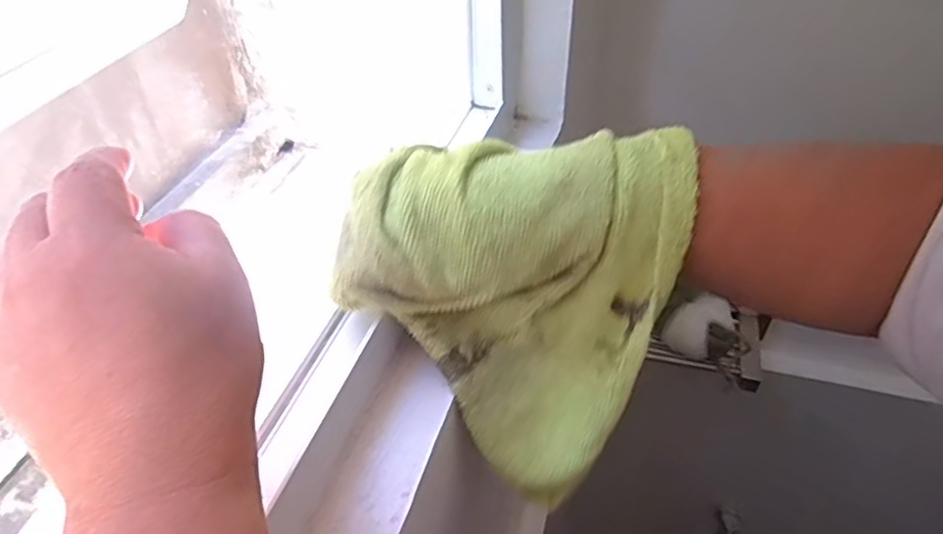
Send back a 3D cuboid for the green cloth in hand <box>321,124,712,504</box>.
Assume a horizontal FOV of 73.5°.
[{"bbox_3d":[0.022,0.014,0.318,0.139,0.147,0.103,18,46,22],"label":"green cloth in hand"}]

